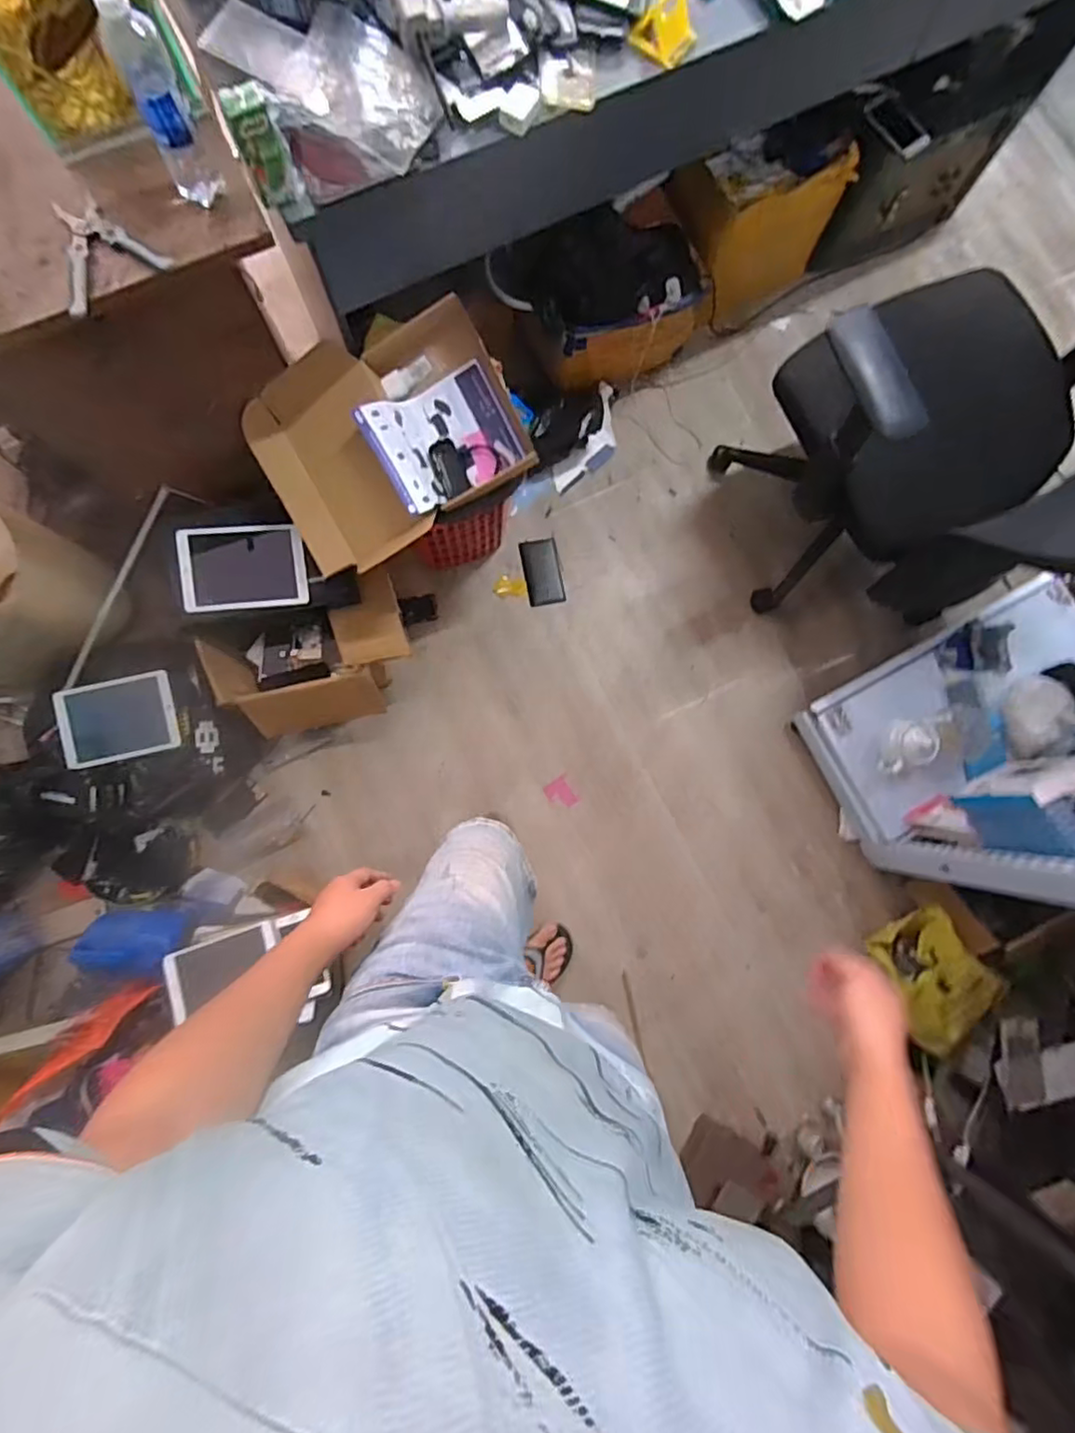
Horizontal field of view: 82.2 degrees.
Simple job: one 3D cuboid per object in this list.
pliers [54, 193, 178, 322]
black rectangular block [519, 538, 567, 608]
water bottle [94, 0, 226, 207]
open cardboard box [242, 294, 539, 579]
[{"bbox_3d":[-0.572,-0.610,0.796,0.136,0.023,0.152,-32,85,-8],"label":"pliers"},{"bbox_3d":[0.014,-0.363,1.549,0.092,0.019,0.163,-11,83,-6],"label":"black rectangular block"},{"bbox_3d":[-0.441,-0.720,0.731,0.062,0.212,0.060,-24,84,-7],"label":"water bottle"},{"bbox_3d":[-0.274,-0.510,1.151,0.465,0.150,0.368,-27,102,4],"label":"open cardboard box"}]

